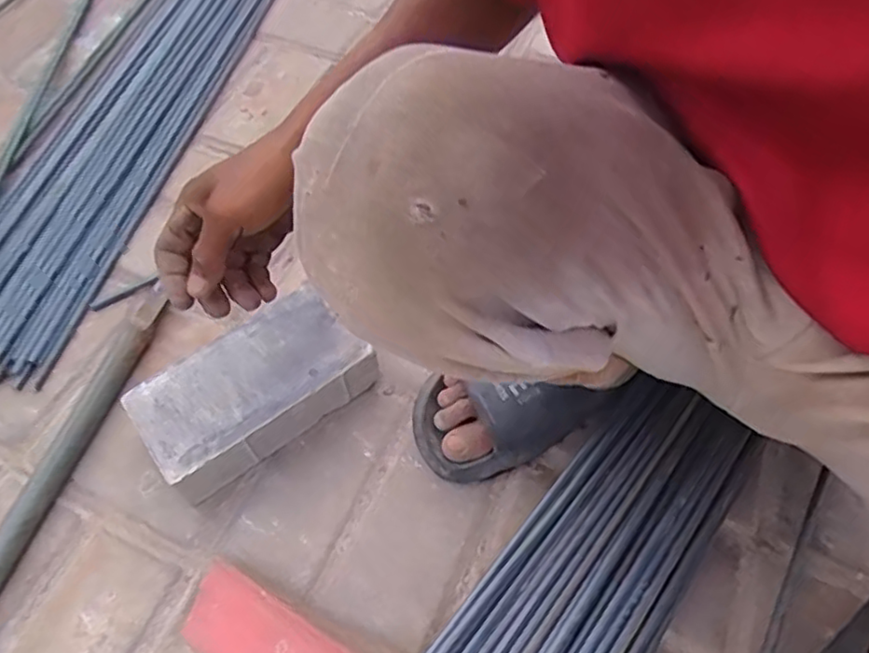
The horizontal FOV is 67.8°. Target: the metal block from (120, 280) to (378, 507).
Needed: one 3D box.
[{"bbox_3d":[-0.165,0.057,0.596,0.196,0.059,0.100,-35,64,-16],"label":"metal block"}]

